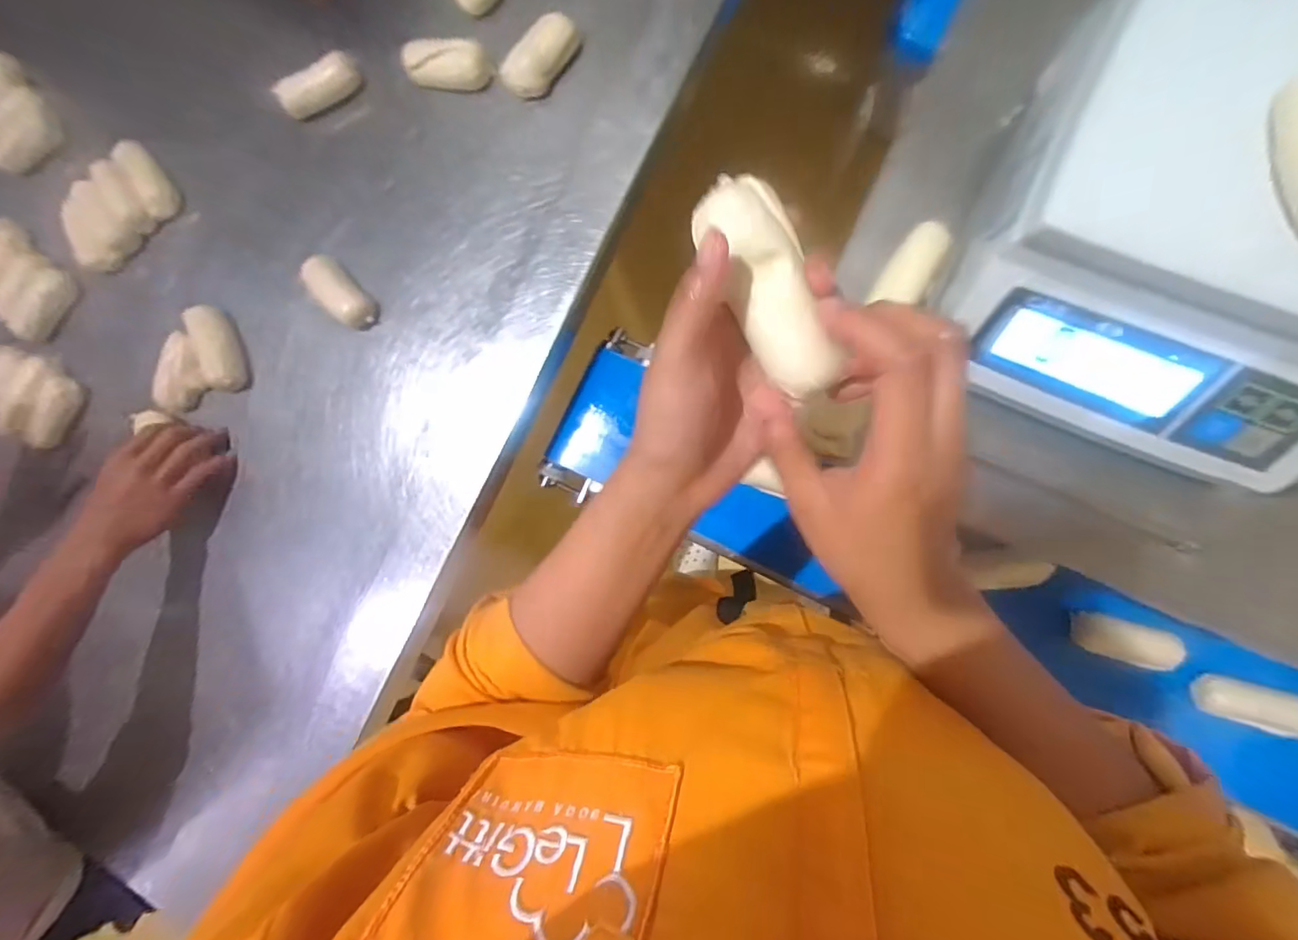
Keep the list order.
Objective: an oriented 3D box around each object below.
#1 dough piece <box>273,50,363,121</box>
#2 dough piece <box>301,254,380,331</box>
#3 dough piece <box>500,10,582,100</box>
[{"bbox_3d":[-0.357,-0.417,0.594,0.089,0.038,0.031,-34,86,-4],"label":"dough piece"},{"bbox_3d":[-0.350,-0.200,0.609,0.122,0.032,0.040,43,97,19],"label":"dough piece"},{"bbox_3d":[-0.114,-0.435,0.575,0.089,0.028,0.041,-41,81,5],"label":"dough piece"}]

